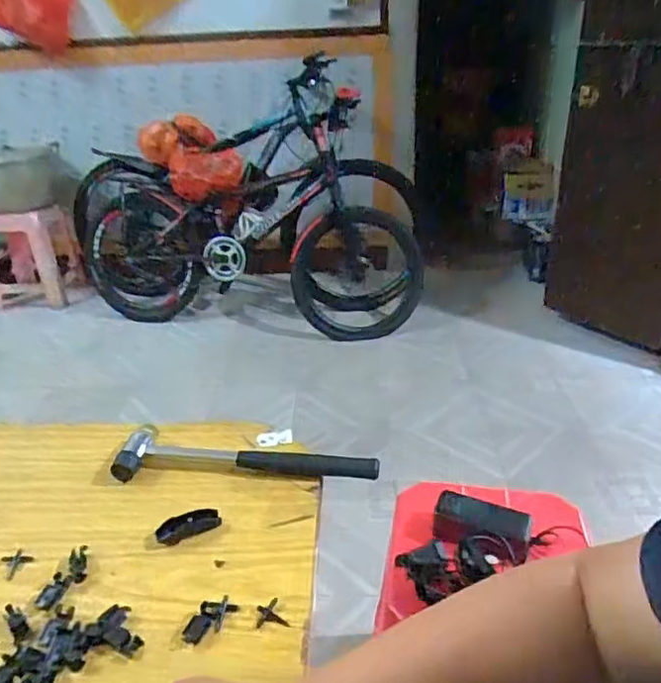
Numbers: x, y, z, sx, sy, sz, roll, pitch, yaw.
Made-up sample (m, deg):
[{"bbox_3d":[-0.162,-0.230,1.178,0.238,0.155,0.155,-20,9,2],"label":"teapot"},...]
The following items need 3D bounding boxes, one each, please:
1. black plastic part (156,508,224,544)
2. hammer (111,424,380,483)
[{"bbox_3d":[-0.117,0.149,0.475,0.052,0.012,0.020,-16,31,-24],"label":"black plastic part"},{"bbox_3d":[-0.076,0.106,0.540,0.237,0.021,0.057,1,28,6],"label":"hammer"}]

